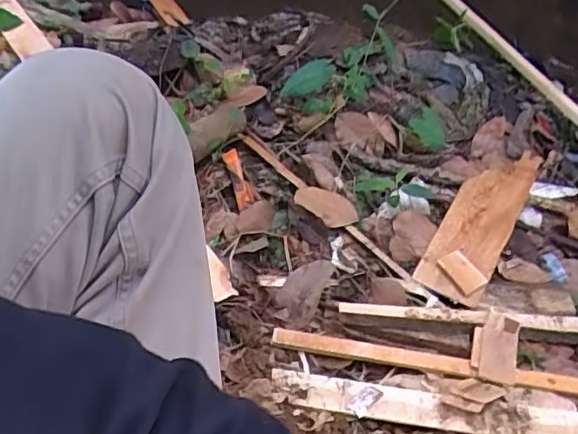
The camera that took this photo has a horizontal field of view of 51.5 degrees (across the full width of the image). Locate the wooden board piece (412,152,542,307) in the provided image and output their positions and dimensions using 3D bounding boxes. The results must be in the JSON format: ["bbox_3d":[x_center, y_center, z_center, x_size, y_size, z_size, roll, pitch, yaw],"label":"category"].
[{"bbox_3d":[0.318,-0.003,0.986,0.101,0.012,0.335,26,56,17],"label":"wooden board piece"}]

